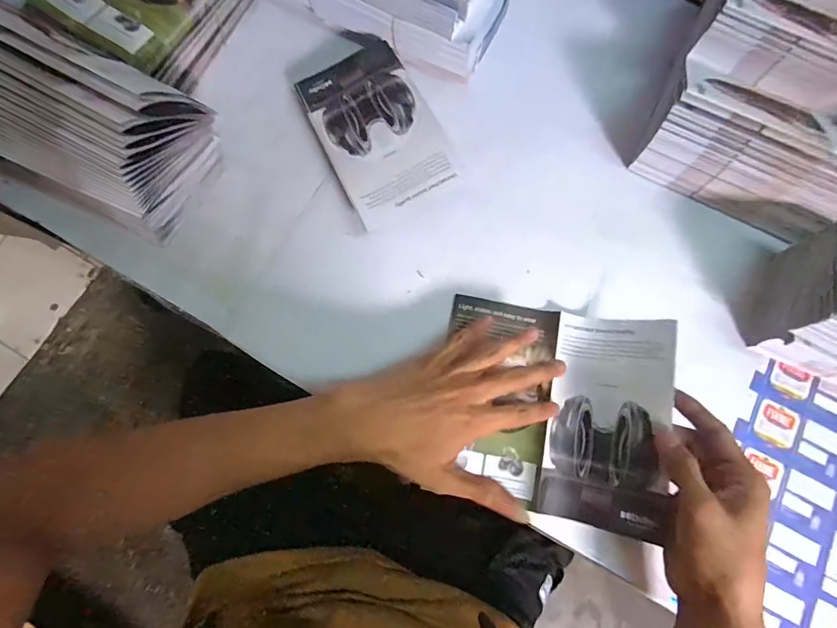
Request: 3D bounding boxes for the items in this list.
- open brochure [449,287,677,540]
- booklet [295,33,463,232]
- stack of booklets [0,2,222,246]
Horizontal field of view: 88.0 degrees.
[{"bbox_3d":[0.110,0.076,0.365,0.180,0.051,0.171,13,76,2],"label":"open brochure"},{"bbox_3d":[-0.043,-0.182,0.417,0.103,0.017,0.188,-28,79,4],"label":"booklet"},{"bbox_3d":[-0.273,-0.158,0.355,0.177,0.150,0.112,24,77,5],"label":"stack of booklets"}]

